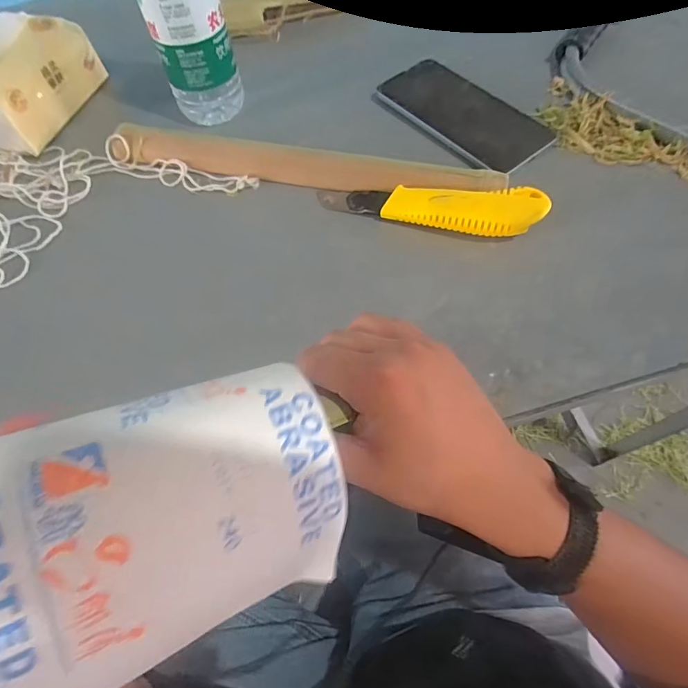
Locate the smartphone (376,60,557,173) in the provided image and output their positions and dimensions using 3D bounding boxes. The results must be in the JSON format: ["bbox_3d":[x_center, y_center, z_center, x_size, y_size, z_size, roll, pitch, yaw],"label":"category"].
[{"bbox_3d":[0.107,-0.209,0.384,0.075,0.007,0.155,-33,66,-13],"label":"smartphone"}]

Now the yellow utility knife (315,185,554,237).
[{"bbox_3d":[0.064,-0.110,0.328,0.168,0.024,0.035,14,64,10],"label":"yellow utility knife"}]

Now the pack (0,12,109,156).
[{"bbox_3d":[-0.301,-0.249,0.387,0.077,0.077,0.135,14,64,10],"label":"pack"}]

